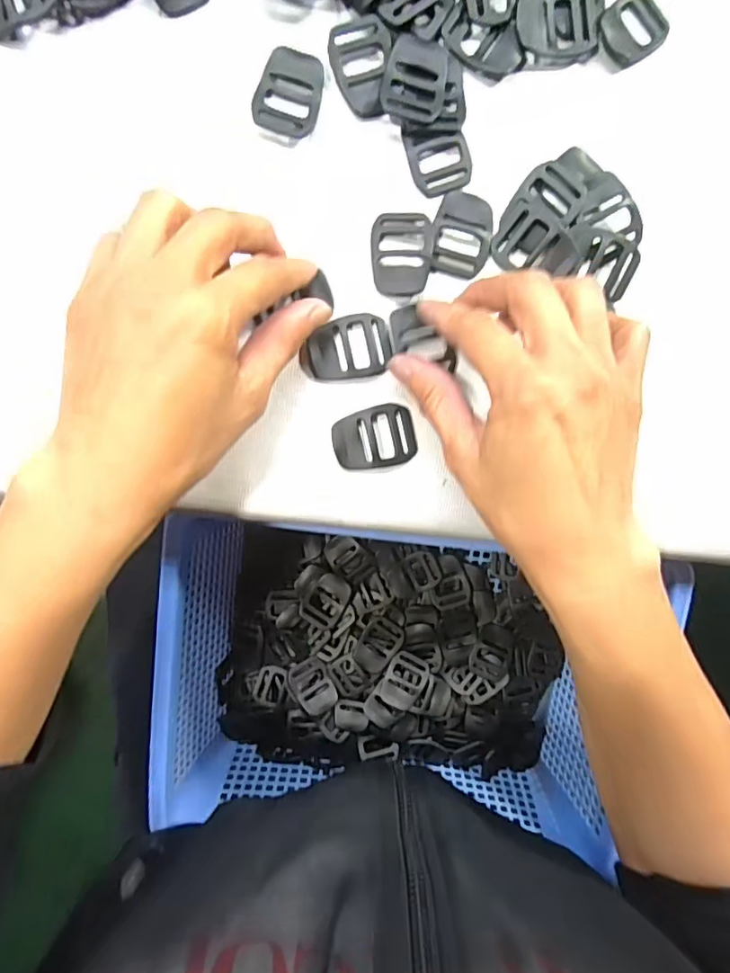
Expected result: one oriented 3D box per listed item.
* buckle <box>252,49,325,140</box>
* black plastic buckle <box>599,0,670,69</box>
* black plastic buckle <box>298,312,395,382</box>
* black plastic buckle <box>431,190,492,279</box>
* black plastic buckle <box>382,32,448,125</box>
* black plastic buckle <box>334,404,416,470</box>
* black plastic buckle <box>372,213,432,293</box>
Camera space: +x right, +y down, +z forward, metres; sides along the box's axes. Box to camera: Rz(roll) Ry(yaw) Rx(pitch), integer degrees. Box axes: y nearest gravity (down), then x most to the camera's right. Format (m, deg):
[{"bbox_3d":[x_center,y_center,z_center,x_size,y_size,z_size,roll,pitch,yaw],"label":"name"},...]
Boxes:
[{"bbox_3d":[-0.034,-0.180,0.247,0.028,0.004,0.036,17,91,-6],"label":"buckle"},{"bbox_3d":[0.129,-0.219,0.258,0.029,0.006,0.035,44,88,-5],"label":"black plastic buckle"},{"bbox_3d":[-0.009,-0.064,0.253,0.042,0.006,0.028,-10,93,-5],"label":"black plastic buckle"},{"bbox_3d":[0.046,-0.119,0.255,0.027,0.008,0.038,10,91,-6],"label":"black plastic buckle"},{"bbox_3d":[0.023,-0.187,0.247,0.028,0.006,0.040,11,91,-6],"label":"black plastic buckle"},{"bbox_3d":[0.005,-0.023,0.256,0.039,0.005,0.028,-12,93,-5],"label":"black plastic buckle"},{"bbox_3d":[0.017,-0.109,0.252,0.027,0.009,0.038,1,92,-5],"label":"black plastic buckle"}]

